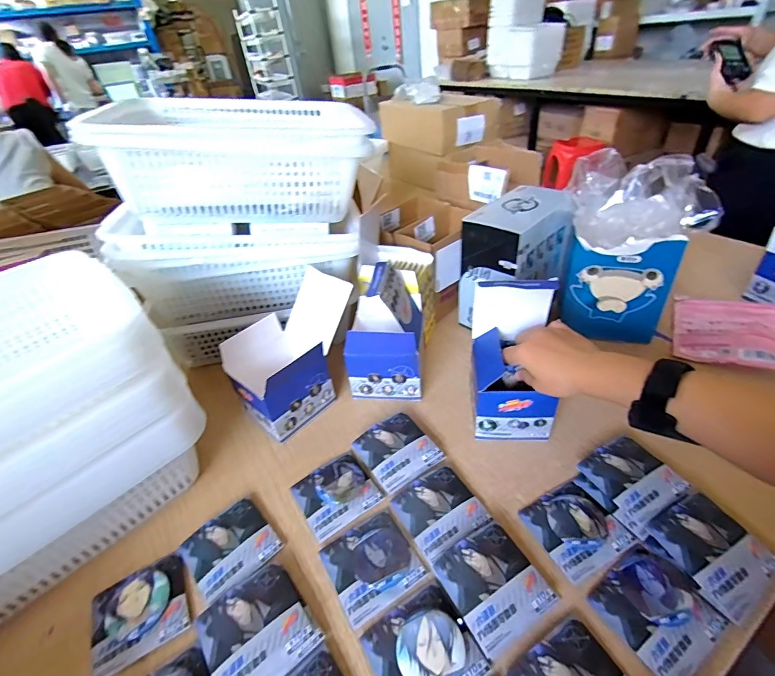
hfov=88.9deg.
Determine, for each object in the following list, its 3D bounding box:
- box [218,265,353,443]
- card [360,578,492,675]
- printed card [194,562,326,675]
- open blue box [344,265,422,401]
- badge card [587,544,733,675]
[{"bbox_3d":[-0.129,0.020,0.543,0.105,0.159,0.163,27,49,34],"label":"box"},{"bbox_3d":[0.030,0.264,0.334,0.083,0.013,0.079,-25,42,-21],"label":"card"},{"bbox_3d":[-0.118,0.262,0.354,0.087,0.015,0.087,-32,45,-28],"label":"printed card"},{"bbox_3d":[-0.003,-0.008,0.549,0.105,0.167,0.097,-2,39,6],"label":"open blue box"},{"bbox_3d":[0.237,0.234,0.343,0.085,0.010,0.080,-25,43,-22],"label":"badge card"}]

